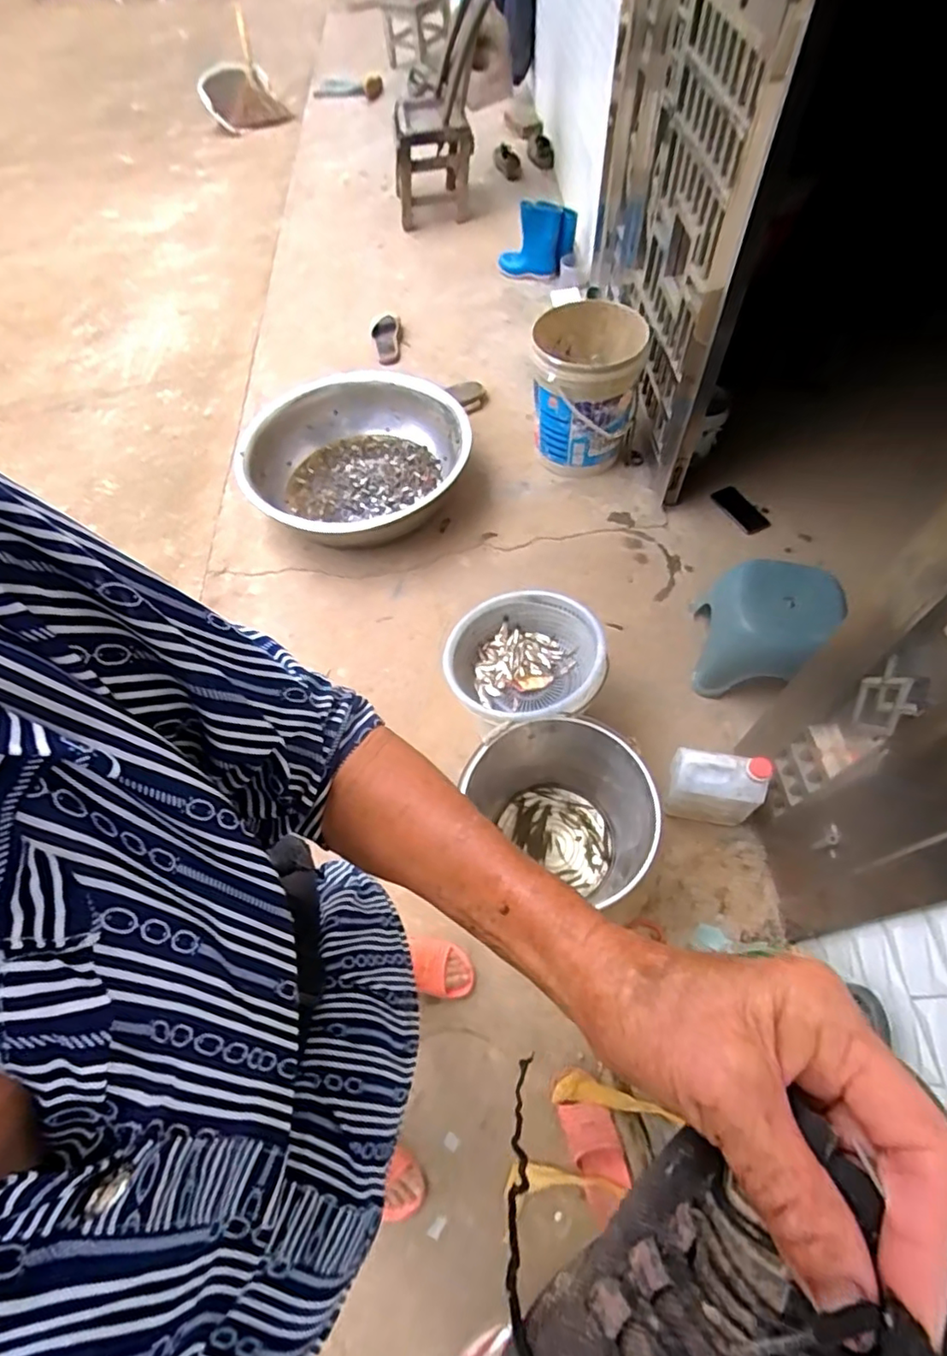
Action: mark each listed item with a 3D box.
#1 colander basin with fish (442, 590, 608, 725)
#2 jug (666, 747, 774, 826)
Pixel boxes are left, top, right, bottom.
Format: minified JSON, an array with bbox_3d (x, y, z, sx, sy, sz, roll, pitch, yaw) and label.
[{"bbox_3d":[0.098,-0.026,1.174,0.303,0.137,0.299,-2,60,3],"label":"colander basin with fish"},{"bbox_3d":[0.461,0.217,1.137,0.164,0.205,0.089,12,62,10],"label":"jug"}]

